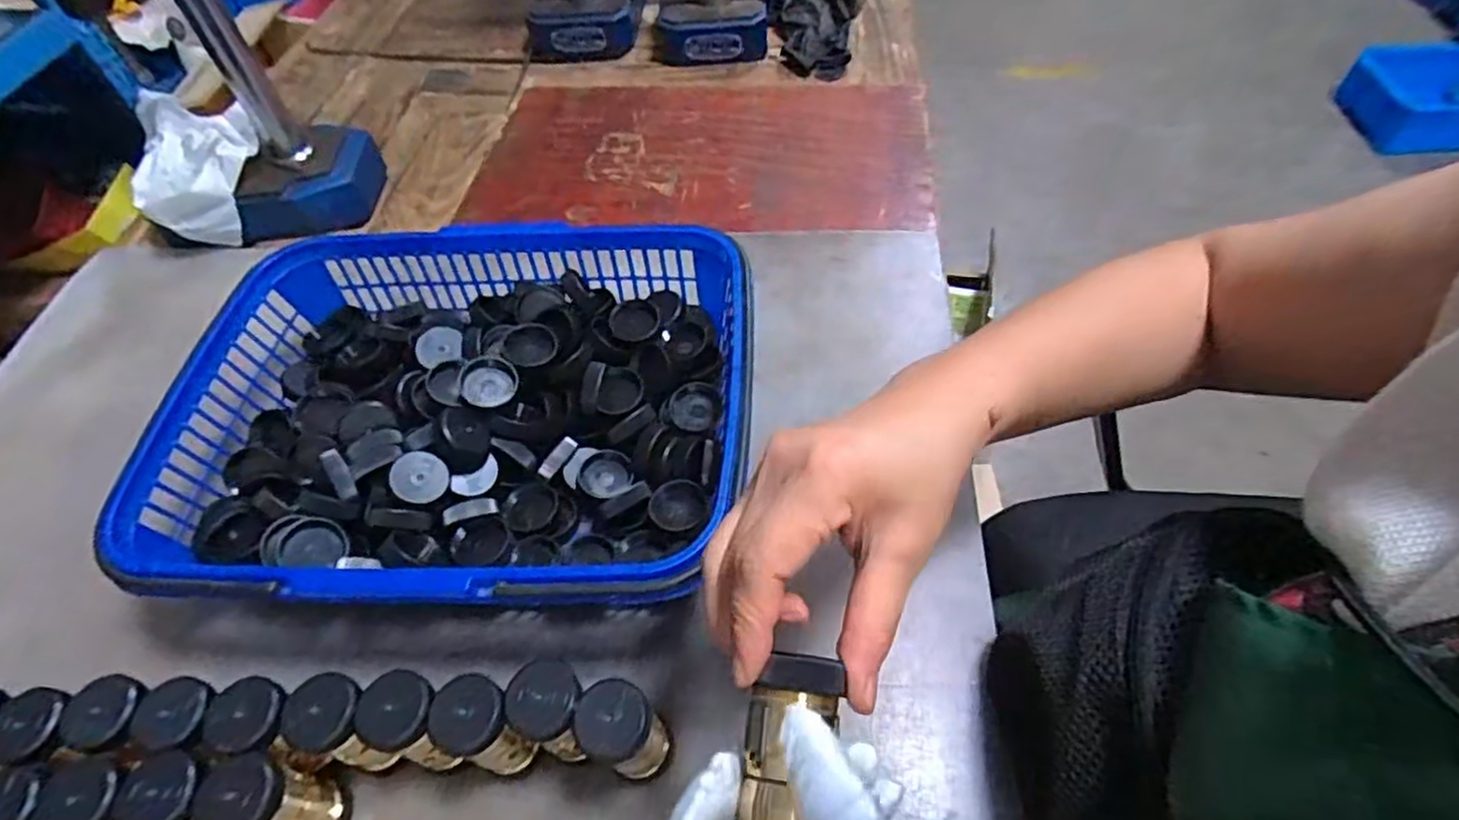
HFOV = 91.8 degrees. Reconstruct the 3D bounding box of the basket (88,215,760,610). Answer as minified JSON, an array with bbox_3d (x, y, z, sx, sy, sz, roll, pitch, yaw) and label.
[{"bbox_3d":[-0.163,0.009,0.460,0.344,0.101,0.256,-1,54,5],"label":"basket"}]

